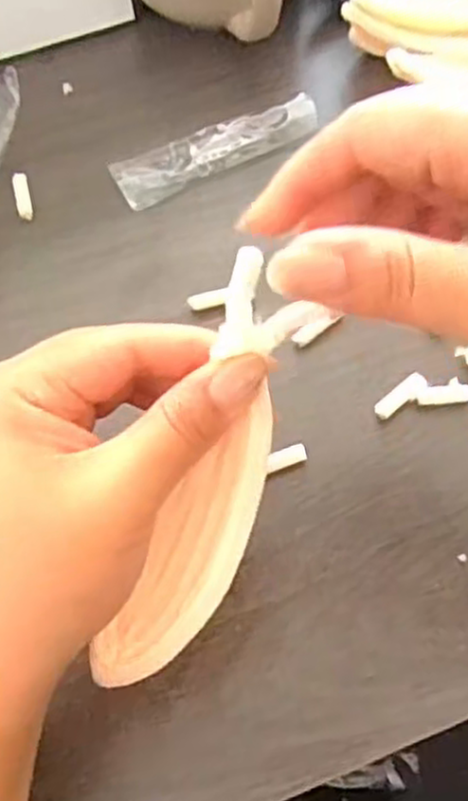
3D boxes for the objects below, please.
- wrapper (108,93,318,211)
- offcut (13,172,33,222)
[{"bbox_3d":[-0.010,-0.137,0.400,0.111,0.004,0.032,-26,70,-2],"label":"wrapper"},{"bbox_3d":[-0.112,-0.110,0.395,0.008,0.004,0.031,-15,62,-4],"label":"offcut"}]

